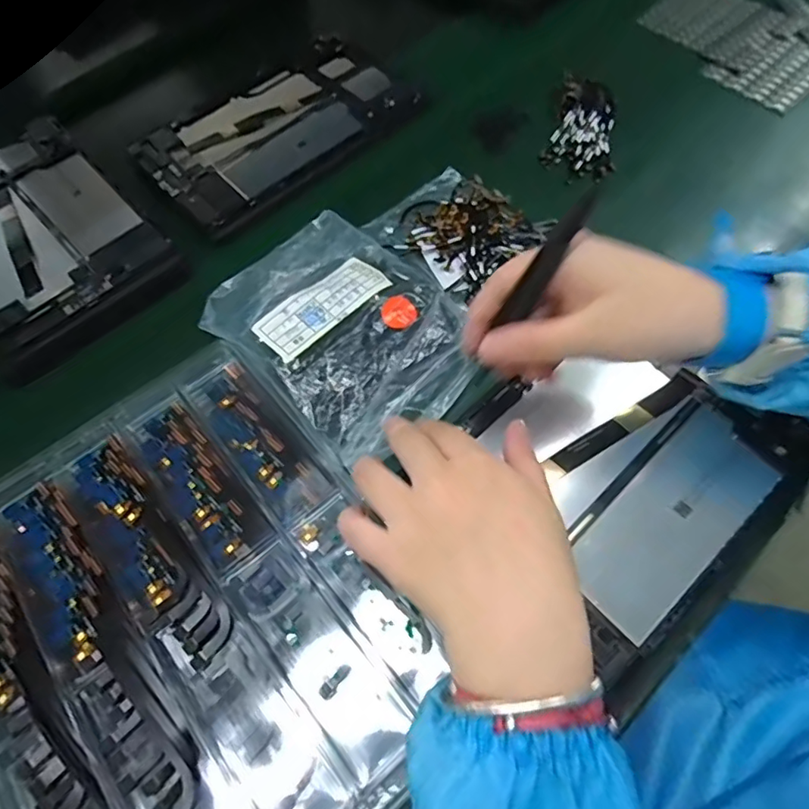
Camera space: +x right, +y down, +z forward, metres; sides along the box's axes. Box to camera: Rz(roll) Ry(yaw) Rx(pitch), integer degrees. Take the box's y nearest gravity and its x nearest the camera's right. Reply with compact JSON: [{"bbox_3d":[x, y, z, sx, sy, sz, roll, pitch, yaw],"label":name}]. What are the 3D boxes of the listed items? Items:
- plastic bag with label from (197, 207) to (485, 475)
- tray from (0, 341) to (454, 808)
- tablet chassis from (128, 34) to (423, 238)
[{"bbox_3d":[-0.038,-0.056,0.369,0.176,0.025,0.135,40,71,23],"label":"plastic bag with label"},{"bbox_3d":[-0.118,0.107,0.289,0.213,0.030,0.272,-38,65,-15],"label":"tray"},{"bbox_3d":[-0.114,-0.254,0.488,0.233,0.013,0.154,-39,68,-15],"label":"tablet chassis"}]

